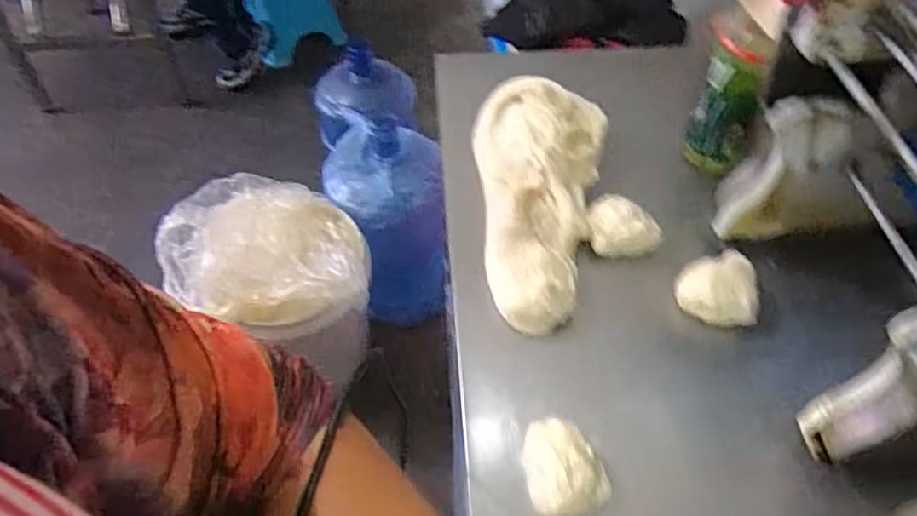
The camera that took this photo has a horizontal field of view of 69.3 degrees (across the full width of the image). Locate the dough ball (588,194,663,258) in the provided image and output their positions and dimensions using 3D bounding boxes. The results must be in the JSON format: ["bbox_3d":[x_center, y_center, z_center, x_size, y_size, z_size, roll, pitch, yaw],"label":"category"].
[{"bbox_3d":[0.170,-0.038,0.688,0.071,0.040,0.066,0,52,0],"label":"dough ball"}]

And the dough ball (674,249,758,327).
[{"bbox_3d":[0.254,0.025,0.647,0.076,0.041,0.067,13,53,10],"label":"dough ball"}]

